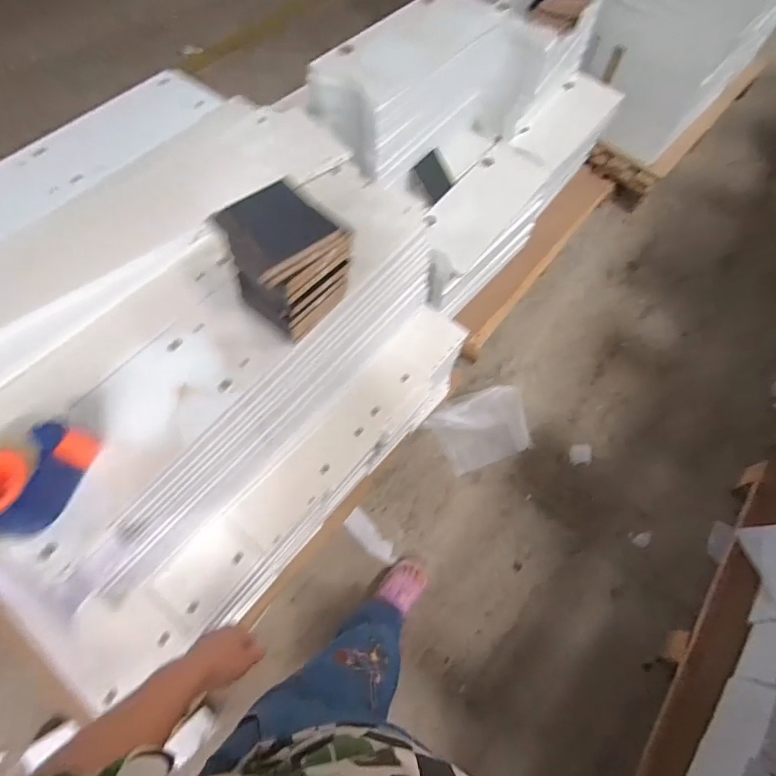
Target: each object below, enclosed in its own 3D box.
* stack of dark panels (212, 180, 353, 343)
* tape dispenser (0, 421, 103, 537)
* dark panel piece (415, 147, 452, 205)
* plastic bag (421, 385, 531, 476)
[{"bbox_3d":[-0.136,-0.170,0.644,0.134,0.172,0.130,-39,73,-19],"label":"stack of dark panels"},{"bbox_3d":[-0.458,0.103,0.561,0.137,0.069,0.138,12,64,2],"label":"tape dispenser"},{"bbox_3d":[0.135,-0.602,1.308,0.093,0.119,0.012,-46,40,-12],"label":"dark panel piece"},{"bbox_3d":[0.274,0.129,1.375,0.277,0.021,0.221,-20,102,-1],"label":"plastic bag"}]

